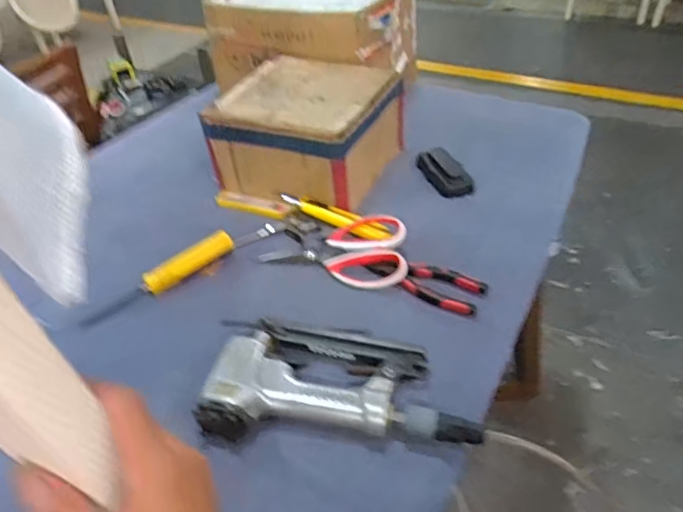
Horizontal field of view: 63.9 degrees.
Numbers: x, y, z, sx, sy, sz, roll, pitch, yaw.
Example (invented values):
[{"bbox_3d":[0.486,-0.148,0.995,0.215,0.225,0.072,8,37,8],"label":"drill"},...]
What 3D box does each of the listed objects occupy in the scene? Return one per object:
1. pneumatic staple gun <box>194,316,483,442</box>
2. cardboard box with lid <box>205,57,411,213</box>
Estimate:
[{"bbox_3d":[-0.005,0.112,0.531,0.241,0.040,0.149,-2,41,2],"label":"pneumatic staple gun"},{"bbox_3d":[-0.047,-0.185,0.812,0.218,0.125,0.233,16,44,22],"label":"cardboard box with lid"}]

